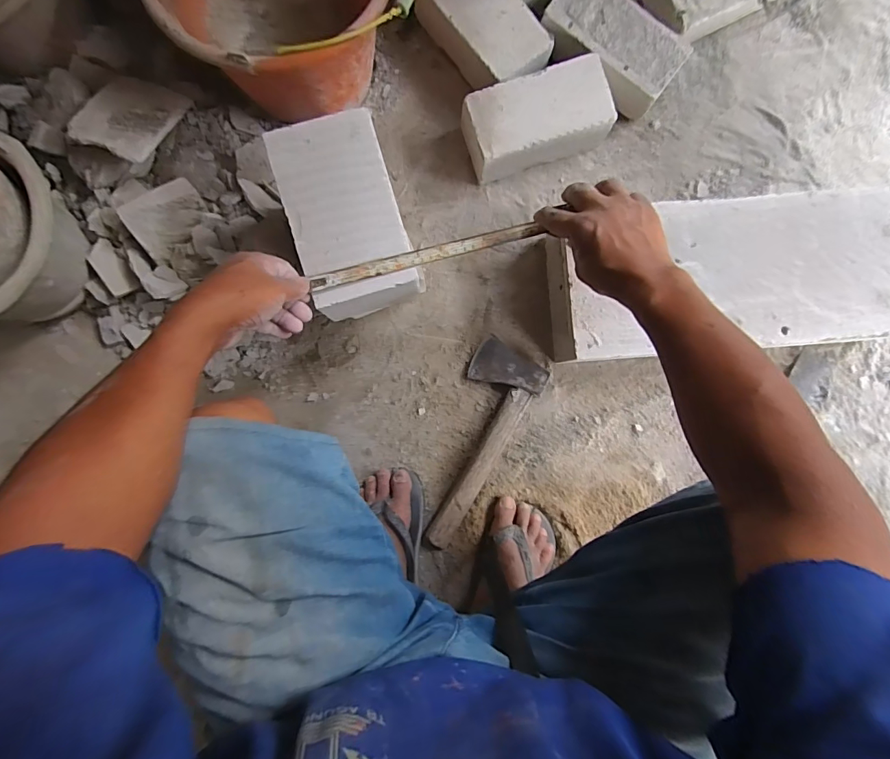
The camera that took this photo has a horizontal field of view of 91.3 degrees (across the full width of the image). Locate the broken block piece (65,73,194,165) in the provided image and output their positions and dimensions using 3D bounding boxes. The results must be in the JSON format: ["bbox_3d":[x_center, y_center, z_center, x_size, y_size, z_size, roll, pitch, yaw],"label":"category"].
[{"bbox_3d":[-0.429,-0.357,0.593,0.101,0.023,0.126,19,73,-6],"label":"broken block piece"}]

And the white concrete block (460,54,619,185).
[{"bbox_3d":[0.133,-0.374,0.642,0.197,0.082,0.104,-20,90,-1],"label":"white concrete block"}]

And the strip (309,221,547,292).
[{"bbox_3d":[-0.020,-0.137,0.482,0.253,0.009,0.017,-15,90,-4],"label":"strip"}]

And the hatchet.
[{"bbox_3d":[0.036,0.090,0.655,0.107,0.039,0.301,31,89,-1],"label":"hatchet"}]

